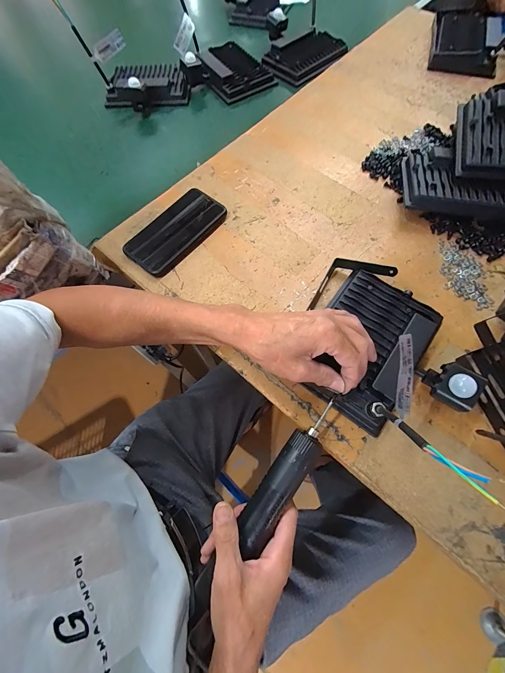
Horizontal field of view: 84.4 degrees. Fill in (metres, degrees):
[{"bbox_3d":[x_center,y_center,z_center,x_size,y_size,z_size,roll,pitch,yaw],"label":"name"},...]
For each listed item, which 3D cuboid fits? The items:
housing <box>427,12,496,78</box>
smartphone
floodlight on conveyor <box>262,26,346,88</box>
[{"bbox_3d":[0.447,-0.627,0.594,0.118,0.028,0.197,13,68,7],"label":"housing"},{"bbox_3d":[-0.117,-0.162,0.428,0.085,0.013,0.158,37,73,15],"label":"smartphone"},{"bbox_3d":[0.121,-0.636,0.631,0.187,0.035,0.143,-41,72,-14],"label":"floodlight on conveyor"}]

